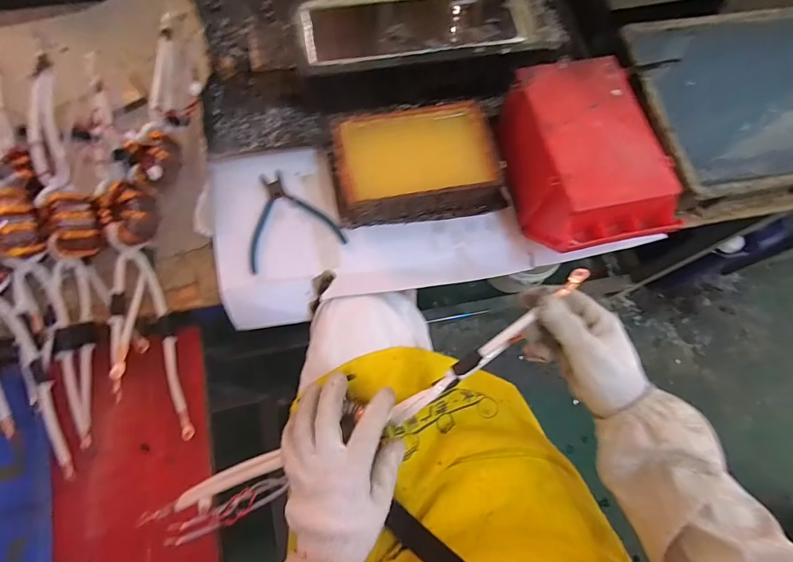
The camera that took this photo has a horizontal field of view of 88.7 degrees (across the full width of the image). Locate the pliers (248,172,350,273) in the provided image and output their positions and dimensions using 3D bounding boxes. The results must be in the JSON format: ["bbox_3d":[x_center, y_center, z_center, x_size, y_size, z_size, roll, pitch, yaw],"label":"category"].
[{"bbox_3d":[-0.150,-0.089,0.546,0.122,0.008,0.134,-20,73,-9],"label":"pliers"}]

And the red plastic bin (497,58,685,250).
[{"bbox_3d":[0.227,-0.150,0.519,0.162,0.100,0.235,-14,72,-7],"label":"red plastic bin"}]

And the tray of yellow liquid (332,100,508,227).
[{"bbox_3d":[0.028,-0.157,0.547,0.225,0.061,0.139,-8,72,-5],"label":"tray of yellow liquid"}]

